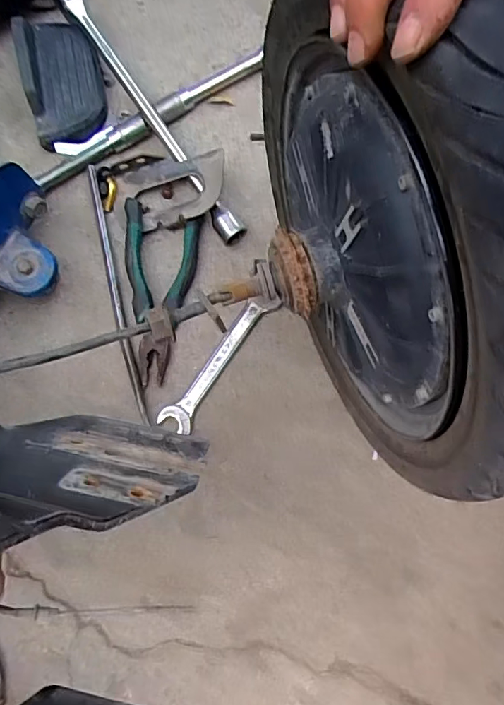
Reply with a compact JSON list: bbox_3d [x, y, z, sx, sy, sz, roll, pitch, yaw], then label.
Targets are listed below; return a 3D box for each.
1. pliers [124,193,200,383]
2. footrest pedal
[{"bbox_3d":[-0.089,-0.067,0.508,0.075,0.024,0.187,-5,77,-1],"label":"pliers"},{"bbox_3d":[-0.205,-0.303,0.538,0.079,0.048,0.149,-13,77,-3],"label":"footrest pedal"}]

